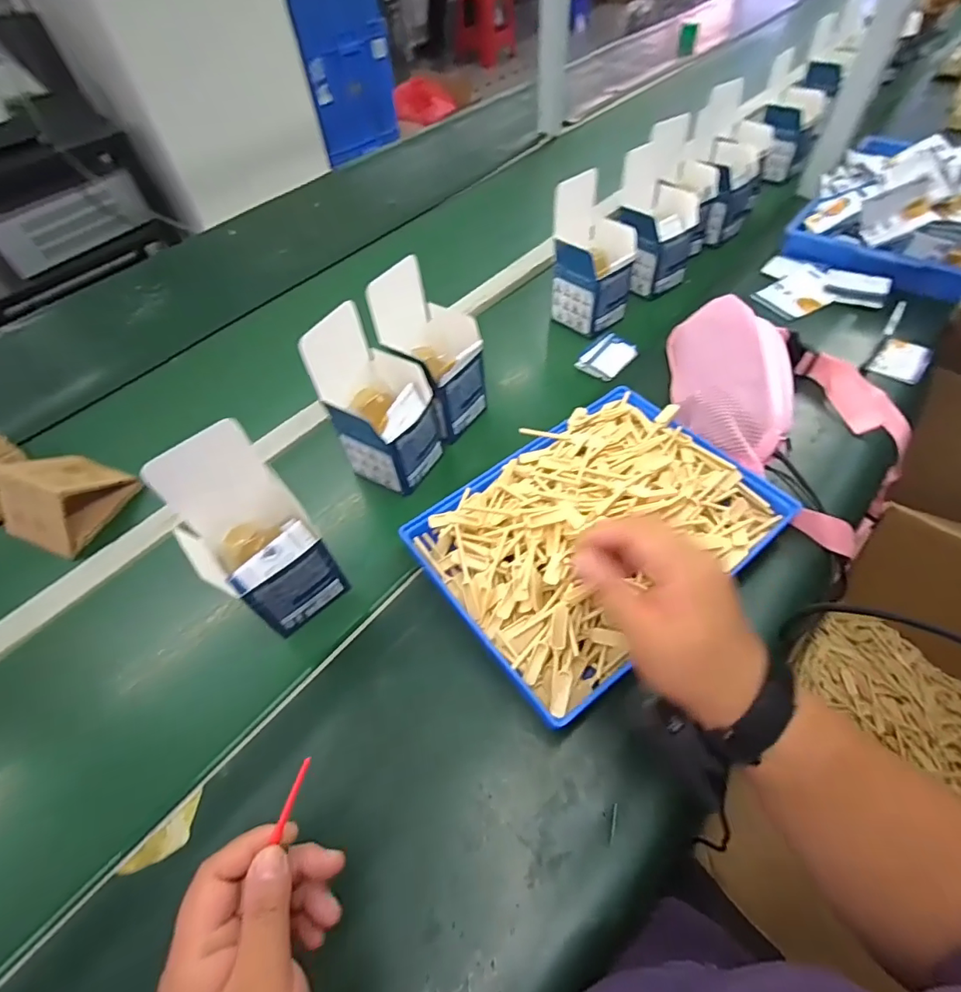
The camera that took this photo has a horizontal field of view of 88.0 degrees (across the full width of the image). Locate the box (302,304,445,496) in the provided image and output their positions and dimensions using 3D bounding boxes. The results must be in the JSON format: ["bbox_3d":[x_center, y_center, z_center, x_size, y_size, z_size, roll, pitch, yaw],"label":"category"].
[{"bbox_3d":[-0.107,-0.098,0.539,0.098,0.163,0.100,29,60,23],"label":"box"}]

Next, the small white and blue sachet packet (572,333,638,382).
[{"bbox_3d":[0.177,-0.195,0.691,0.054,0.017,0.084,33,62,26],"label":"small white and blue sachet packet"}]

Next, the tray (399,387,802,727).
[{"bbox_3d":[0.115,0.022,0.482,0.322,0.052,0.235,-33,57,-19],"label":"tray"}]

